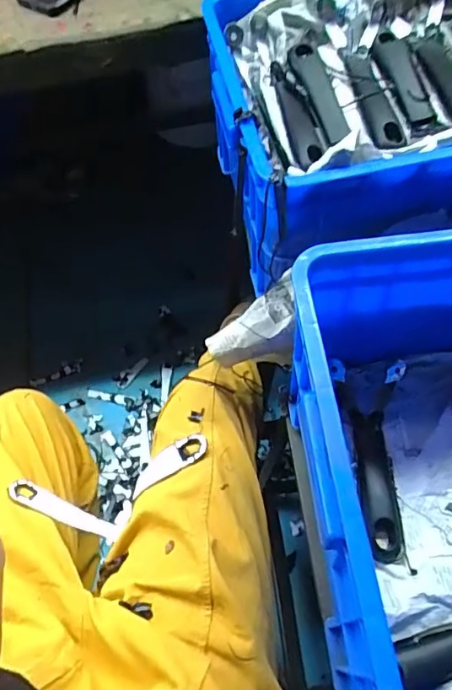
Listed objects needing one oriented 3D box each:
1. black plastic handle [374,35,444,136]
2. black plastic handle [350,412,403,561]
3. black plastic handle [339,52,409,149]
[{"bbox_3d":[0.210,-0.306,0.576,0.040,0.022,0.157,-10,61,-2],"label":"black plastic handle"},{"bbox_3d":[0.154,0.138,0.505,0.036,0.019,0.151,0,61,4],"label":"black plastic handle"},{"bbox_3d":[0.170,-0.275,0.560,0.045,0.023,0.170,-6,61,0],"label":"black plastic handle"}]

